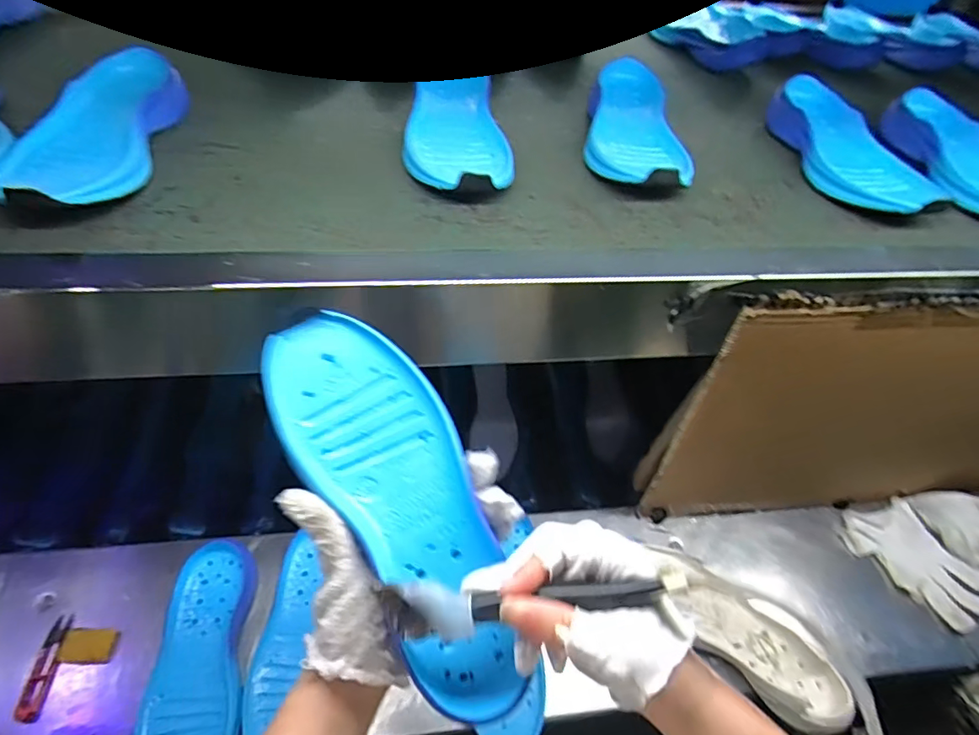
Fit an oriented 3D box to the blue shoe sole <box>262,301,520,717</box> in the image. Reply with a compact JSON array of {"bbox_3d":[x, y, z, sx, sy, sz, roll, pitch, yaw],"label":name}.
[{"bbox_3d":[-0.052,0.081,0.319,0.091,0.028,0.249,-24,81,-25],"label":"blue shoe sole"}]

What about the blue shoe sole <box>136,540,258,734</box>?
[{"bbox_3d":[-0.311,0.319,0.561,0.091,0.026,0.250,-2,46,-10],"label":"blue shoe sole"}]

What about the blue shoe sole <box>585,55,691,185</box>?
[{"bbox_3d":[0.148,-0.252,0.552,0.099,0.041,0.256,4,49,-2],"label":"blue shoe sole"}]

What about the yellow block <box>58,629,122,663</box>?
[{"bbox_3d":[-0.443,0.311,0.579,0.054,0.012,0.032,4,45,-4],"label":"yellow block"}]

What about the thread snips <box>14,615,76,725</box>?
[{"bbox_3d":[-0.479,0.323,0.563,0.023,0.012,0.100,0,46,-8],"label":"thread snips"}]

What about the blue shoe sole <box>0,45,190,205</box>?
[{"bbox_3d":[-0.347,-0.214,0.466,0.093,0.041,0.244,0,50,-7],"label":"blue shoe sole"}]

